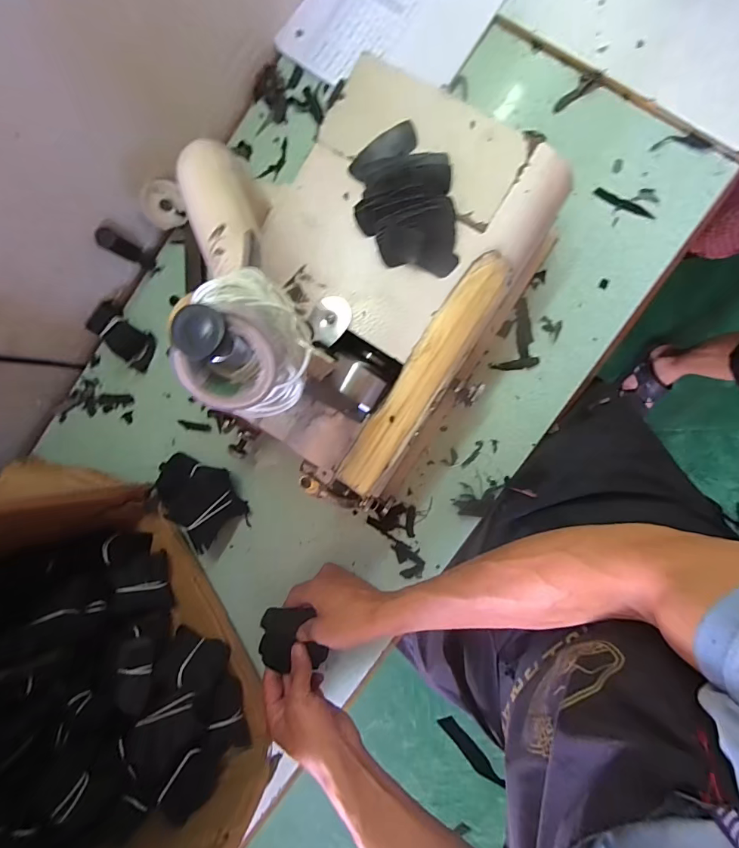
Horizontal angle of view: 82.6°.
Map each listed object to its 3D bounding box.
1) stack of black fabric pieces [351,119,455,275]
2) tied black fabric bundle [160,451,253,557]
[{"bbox_3d":[0.030,-0.195,0.365,0.081,0.014,0.130,-5,90,7],"label":"stack of black fabric pieces"},{"bbox_3d":[-0.209,0.086,0.516,0.121,0.059,0.090,44,96,5],"label":"tied black fabric bundle"}]

